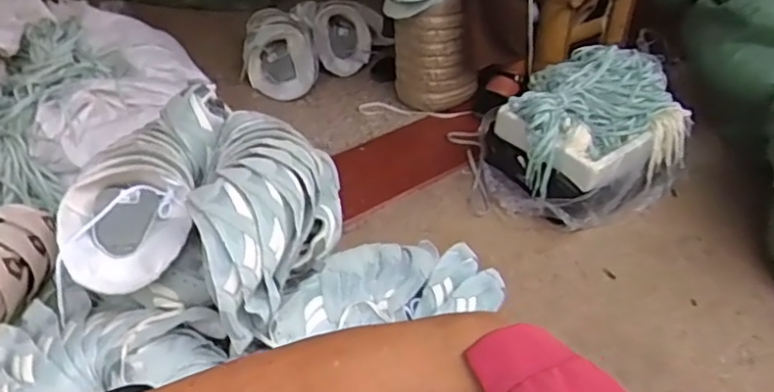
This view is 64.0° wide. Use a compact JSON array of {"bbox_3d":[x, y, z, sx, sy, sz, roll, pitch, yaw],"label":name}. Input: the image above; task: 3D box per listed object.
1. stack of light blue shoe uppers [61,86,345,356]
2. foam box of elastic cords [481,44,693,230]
[{"bbox_3d":[-0.254,0.025,0.920,0.320,0.201,0.346,5,35,6],"label":"stack of light blue shoe uppers"},{"bbox_3d":[0.402,-0.130,1.314,0.364,0.255,0.338,-26,43,-32],"label":"foam box of elastic cords"}]

